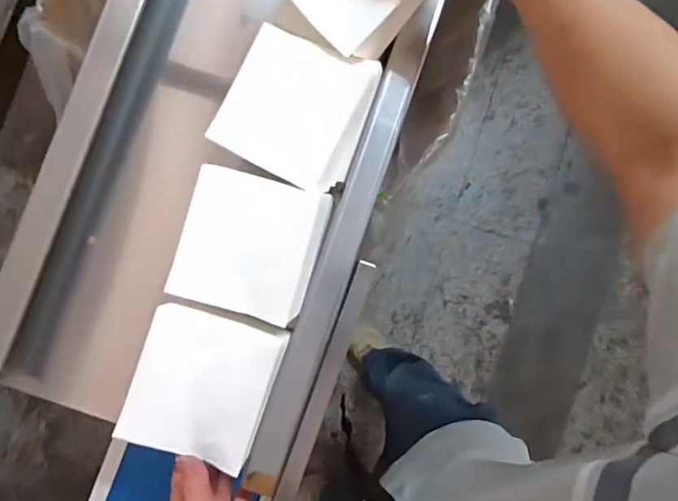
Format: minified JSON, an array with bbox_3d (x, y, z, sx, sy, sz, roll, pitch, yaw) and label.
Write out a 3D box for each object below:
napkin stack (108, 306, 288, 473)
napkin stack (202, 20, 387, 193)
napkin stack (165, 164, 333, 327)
[{"bbox_3d":[-0.119,0.118,0.443,0.113,0.047,0.119,18,87,0],"label":"napkin stack"},{"bbox_3d":[-0.036,-0.132,0.446,0.124,0.048,0.131,25,87,0],"label":"napkin stack"},{"bbox_3d":[-0.079,-0.006,0.444,0.118,0.048,0.140,16,87,0],"label":"napkin stack"}]

